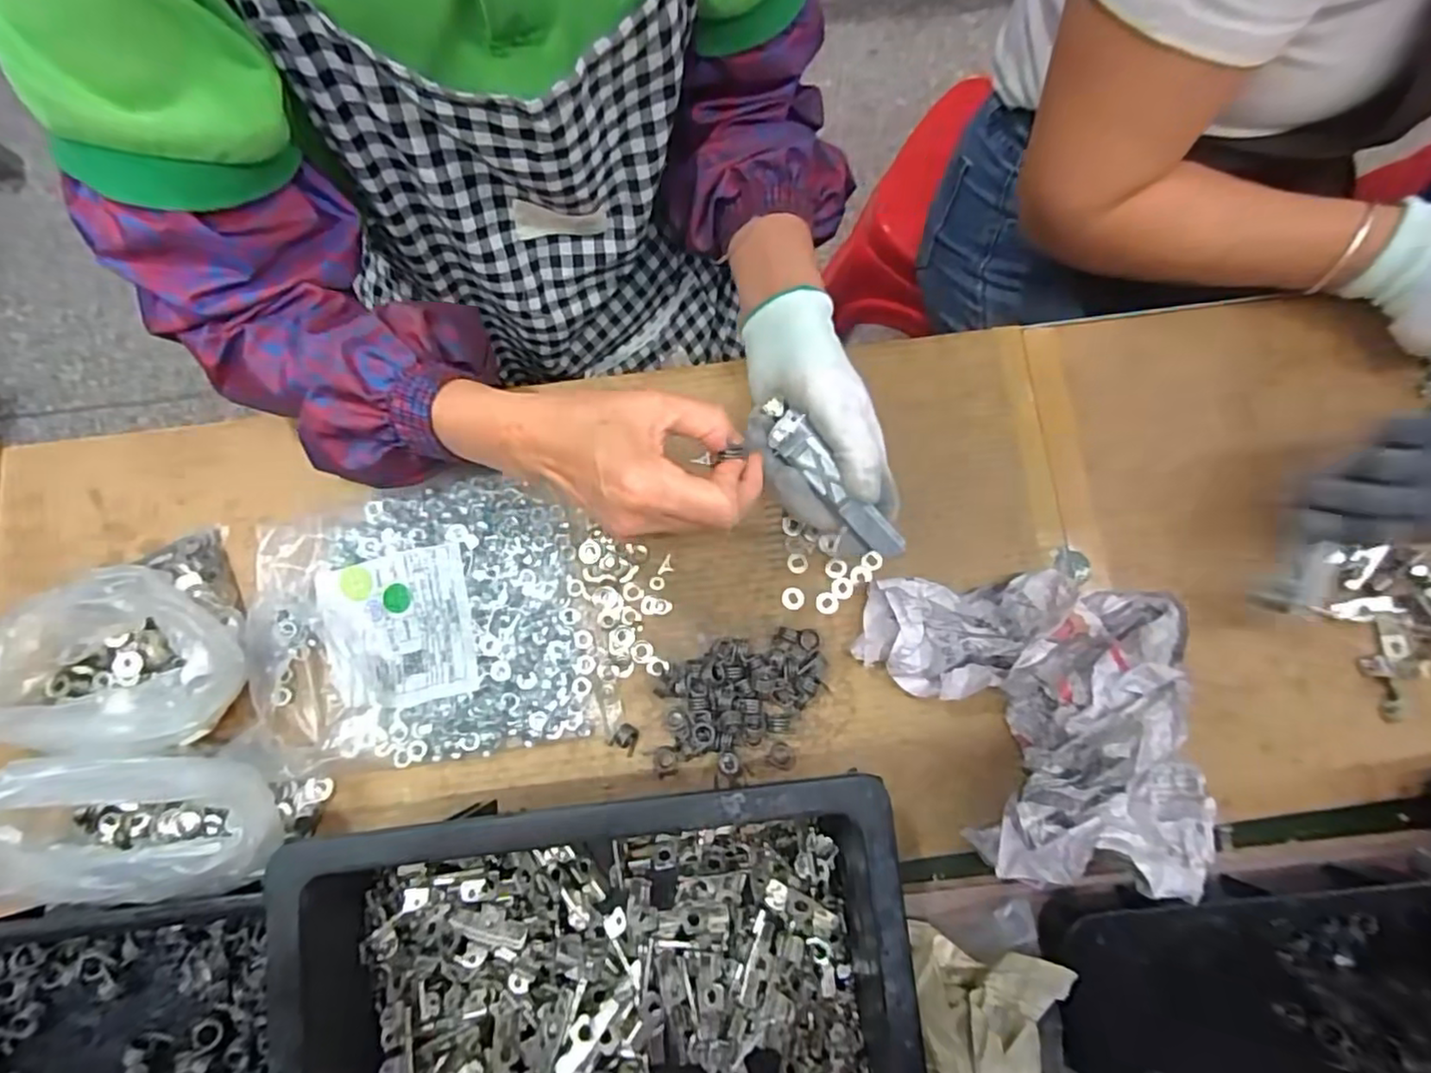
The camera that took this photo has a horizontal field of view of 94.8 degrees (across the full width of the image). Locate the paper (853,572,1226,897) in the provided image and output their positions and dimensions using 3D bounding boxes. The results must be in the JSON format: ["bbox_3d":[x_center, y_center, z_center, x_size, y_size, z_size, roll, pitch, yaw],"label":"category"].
[{"bbox_3d":[0.192,0.101,0.383,0.174,0.106,0.176,-5,75,-3],"label":"paper"}]

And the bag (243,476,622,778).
[{"bbox_3d":[-0.196,0.055,0.443,0.221,0.035,0.183,-9,81,-2],"label":"bag"}]

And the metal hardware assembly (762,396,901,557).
[{"bbox_3d":[0.065,-0.031,0.373,0.020,0.026,0.106,-42,89,-10],"label":"metal hardware assembly"}]

